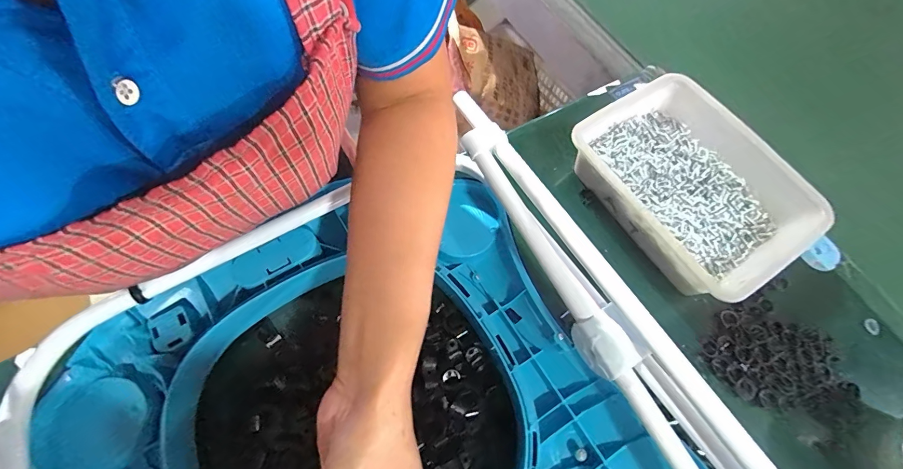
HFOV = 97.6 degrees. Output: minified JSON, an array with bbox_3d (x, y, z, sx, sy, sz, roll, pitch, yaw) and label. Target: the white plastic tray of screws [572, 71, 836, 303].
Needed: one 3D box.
[{"bbox_3d":[0.264,-0.057,0.439,0.185,0.061,0.235,-30,71,-14],"label":"white plastic tray of screws"}]

